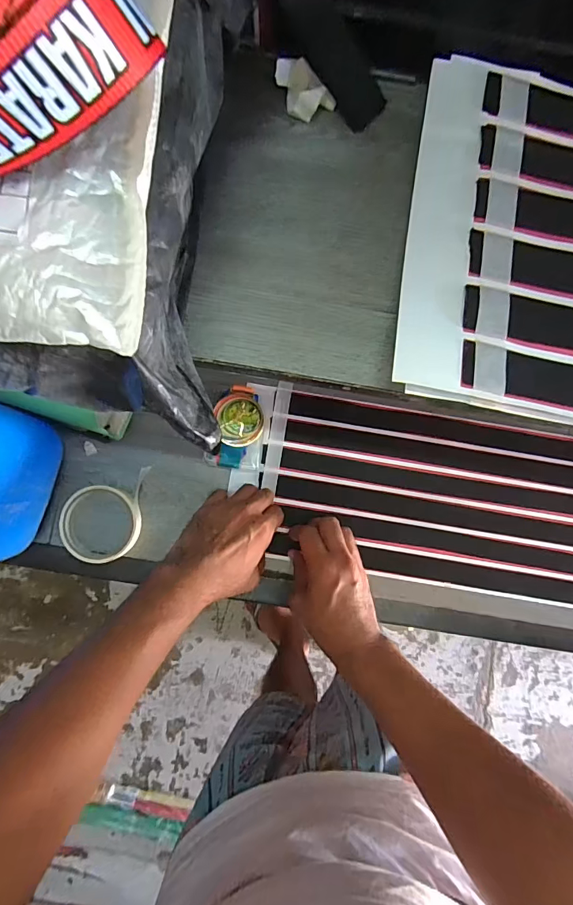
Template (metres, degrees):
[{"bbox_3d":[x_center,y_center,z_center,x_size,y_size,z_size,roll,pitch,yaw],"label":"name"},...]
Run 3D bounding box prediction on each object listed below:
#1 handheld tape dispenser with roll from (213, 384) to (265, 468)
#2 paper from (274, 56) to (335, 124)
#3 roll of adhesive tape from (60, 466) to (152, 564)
[{"bbox_3d":[-0.059,-0.032,0.529,0.057,0.017,0.099,4,84,-1],"label":"handheld tape dispenser with roll"},{"bbox_3d":[0.011,-0.227,0.267,0.029,0.015,0.031,-25,85,-4],"label":"paper"},{"bbox_3d":[-0.221,0.071,0.513,0.088,0.024,0.121,9,84,-1],"label":"roll of adhesive tape"}]

